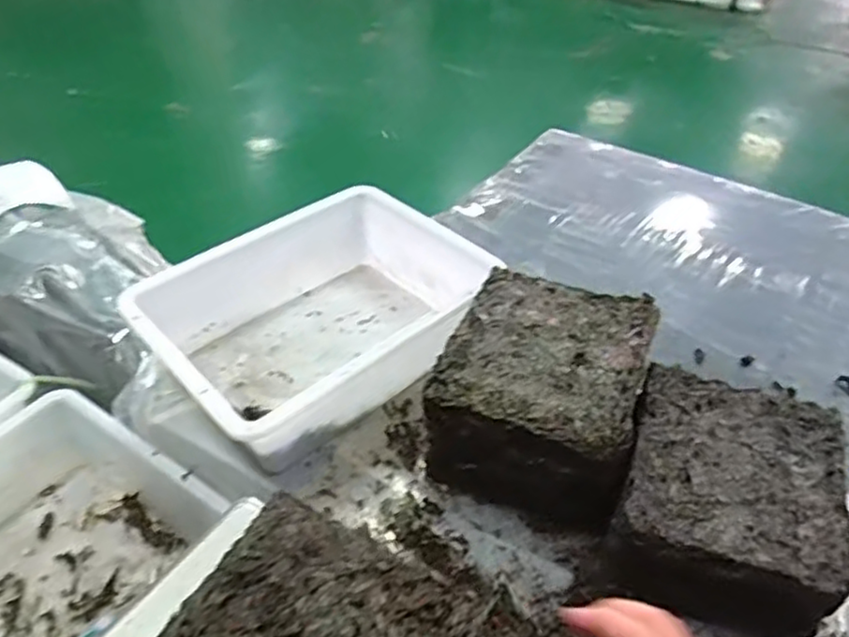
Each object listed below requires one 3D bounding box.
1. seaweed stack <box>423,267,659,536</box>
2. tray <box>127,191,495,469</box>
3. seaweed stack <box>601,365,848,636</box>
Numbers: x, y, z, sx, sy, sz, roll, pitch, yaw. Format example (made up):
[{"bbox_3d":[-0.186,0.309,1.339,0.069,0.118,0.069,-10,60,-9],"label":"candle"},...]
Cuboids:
[{"bbox_3d":[0.117,0.082,0.690,0.180,0.143,0.195,17,45,16],"label":"seaweed stack"},{"bbox_3d":[-0.128,-0.004,0.810,0.351,0.119,0.291,-30,51,-29],"label":"tray"},{"bbox_3d":[0.271,0.165,0.626,0.174,0.101,0.182,14,44,14],"label":"seaweed stack"}]

